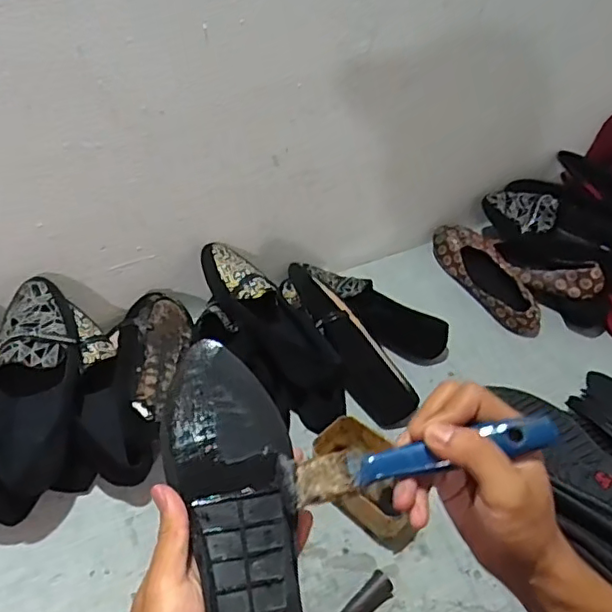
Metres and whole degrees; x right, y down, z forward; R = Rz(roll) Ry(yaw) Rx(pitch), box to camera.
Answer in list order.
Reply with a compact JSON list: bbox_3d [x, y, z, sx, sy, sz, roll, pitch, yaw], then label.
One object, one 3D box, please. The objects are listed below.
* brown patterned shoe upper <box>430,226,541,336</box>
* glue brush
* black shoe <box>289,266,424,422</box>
[{"bbox_3d":[0.283,-0.047,0.914,0.076,0.056,0.231,-14,48,-18],"label":"brown patterned shoe upper"},{"bbox_3d":[0.067,0.087,0.338,0.151,0.012,0.022,-15,46,5],"label":"glue brush"},{"bbox_3d":[0.054,0.043,0.752,0.072,0.057,0.242,-30,79,-29],"label":"black shoe"}]

